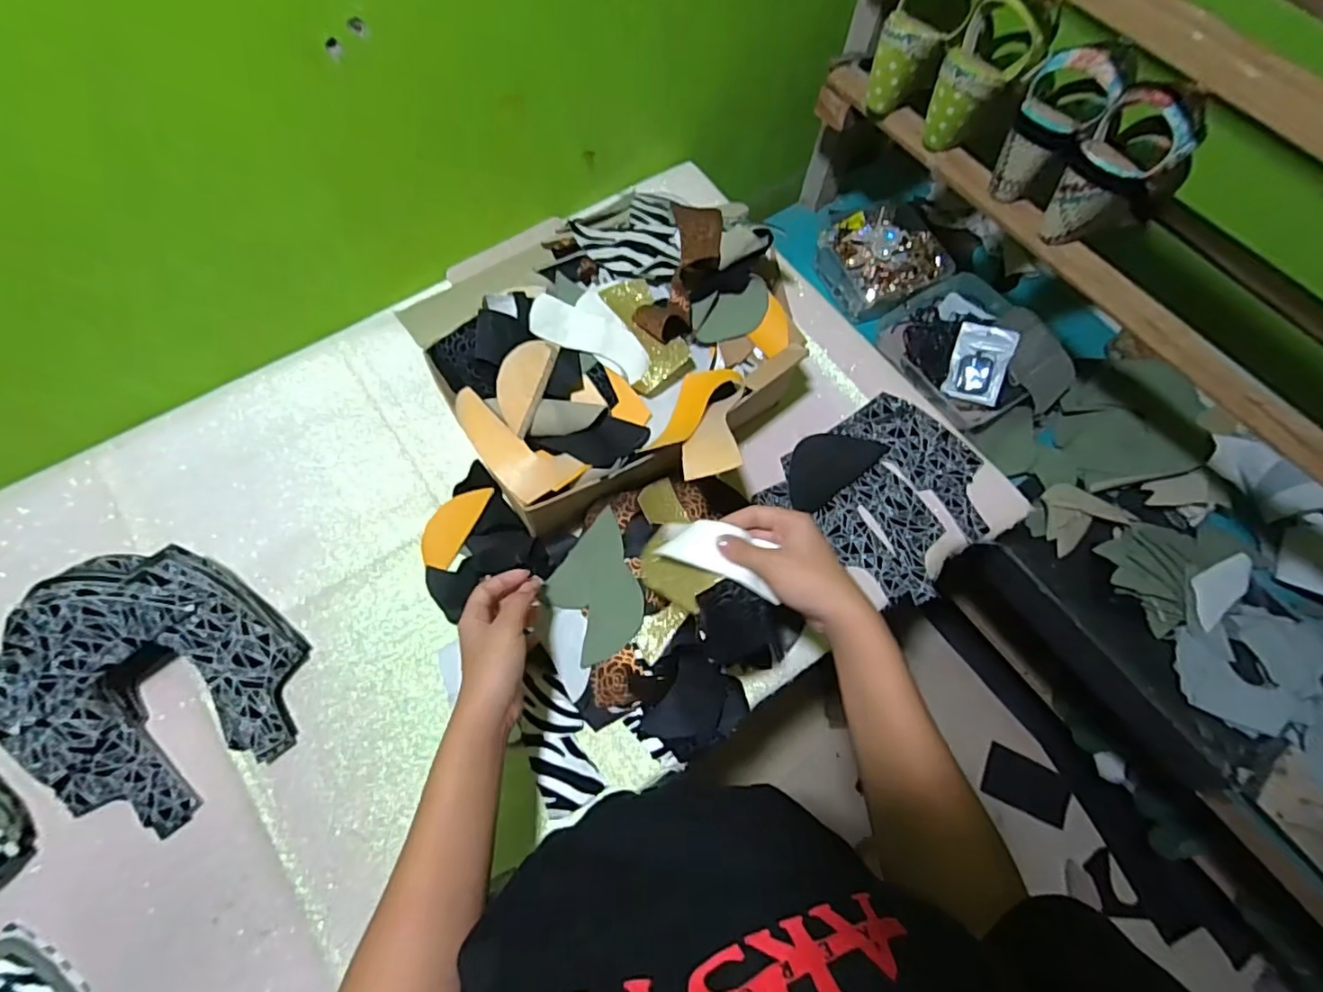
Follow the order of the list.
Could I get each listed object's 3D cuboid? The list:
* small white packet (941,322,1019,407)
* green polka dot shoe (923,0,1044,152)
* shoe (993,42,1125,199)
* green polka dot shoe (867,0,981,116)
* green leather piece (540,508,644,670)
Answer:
[{"bbox_3d":[0.418,-0.174,0.778,0.068,0.010,0.100,18,98,20],"label":"small white packet"},{"bbox_3d":[0.335,-0.439,0.625,0.077,0.135,0.070,32,68,10],"label":"green polka dot shoe"},{"bbox_3d":[0.389,-0.369,0.599,0.076,0.141,0.072,30,68,10],"label":"shoe"},{"bbox_3d":[0.272,-0.480,0.626,0.075,0.139,0.058,29,68,9],"label":"green polka dot shoe"},{"bbox_3d":[-0.063,0.089,0.562,0.084,0.007,0.124,-23,80,-1],"label":"green leather piece"}]

